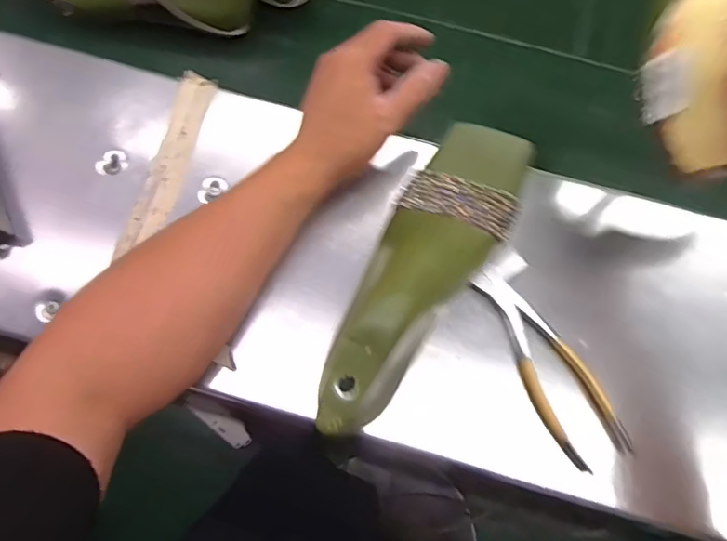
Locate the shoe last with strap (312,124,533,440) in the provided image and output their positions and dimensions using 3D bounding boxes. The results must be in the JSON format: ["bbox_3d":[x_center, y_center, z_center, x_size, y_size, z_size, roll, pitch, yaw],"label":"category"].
[{"bbox_3d":[0.040,0.008,0.379,0.080,0.118,0.234,26,75,6],"label":"shoe last with strap"}]

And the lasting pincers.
[{"bbox_3d":[0.140,0.069,0.406,0.051,0.019,0.167,-27,77,-9],"label":"lasting pincers"}]

